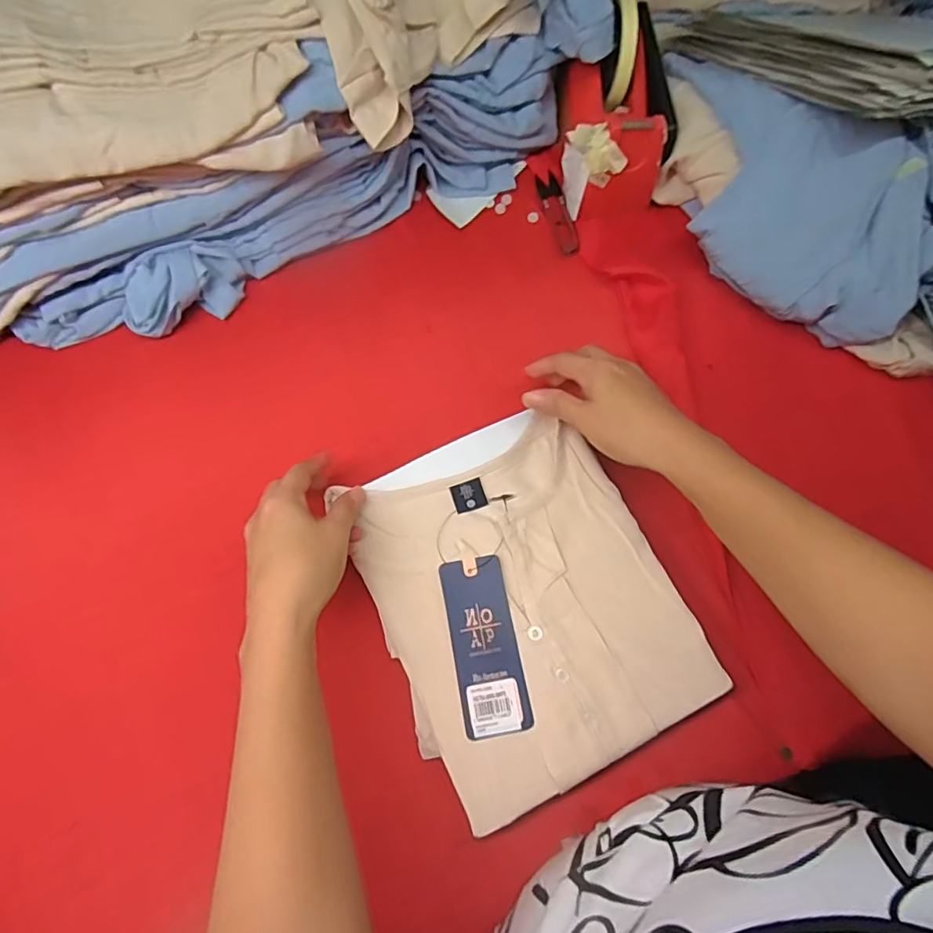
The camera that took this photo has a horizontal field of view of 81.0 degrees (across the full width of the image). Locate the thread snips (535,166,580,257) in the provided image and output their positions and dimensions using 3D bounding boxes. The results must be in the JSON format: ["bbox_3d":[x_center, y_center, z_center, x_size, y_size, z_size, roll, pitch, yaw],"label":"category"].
[{"bbox_3d":[0.093,-0.253,0.548,0.023,0.010,0.104,-11,68,-3],"label":"thread snips"}]

